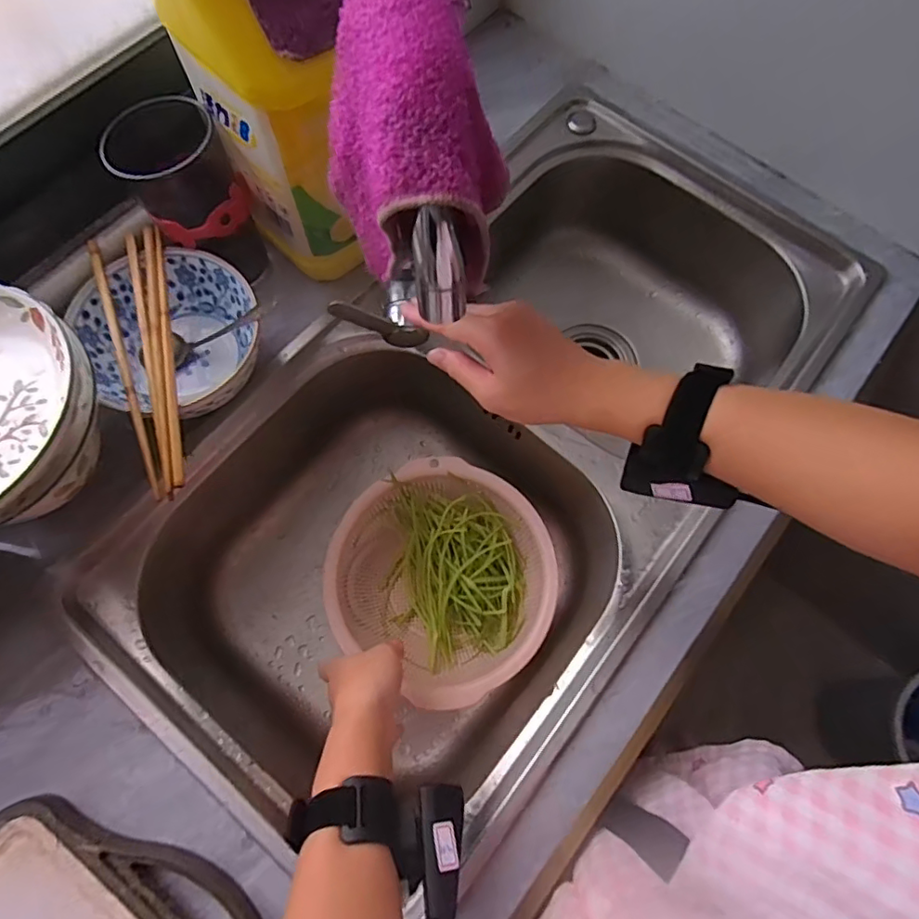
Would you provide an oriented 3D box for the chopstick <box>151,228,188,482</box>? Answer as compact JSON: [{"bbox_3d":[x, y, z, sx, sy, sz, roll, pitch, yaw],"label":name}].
[{"bbox_3d":[-0.227,-0.087,0.434,0.010,0.011,0.225,-14,73,-6],"label":"chopstick"}]

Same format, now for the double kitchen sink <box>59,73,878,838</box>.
[{"bbox_3d":[0.054,-0.029,0.604,0.429,0.205,0.778,41,75,11],"label":"double kitchen sink"}]

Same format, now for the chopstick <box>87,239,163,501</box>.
[{"bbox_3d":[-0.257,-0.074,0.430,0.008,0.012,0.233,-21,74,-9],"label":"chopstick"}]

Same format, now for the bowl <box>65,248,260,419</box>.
[{"bbox_3d":[-0.237,-0.097,0.476,0.139,0.054,0.139,1,72,-2],"label":"bowl"}]

